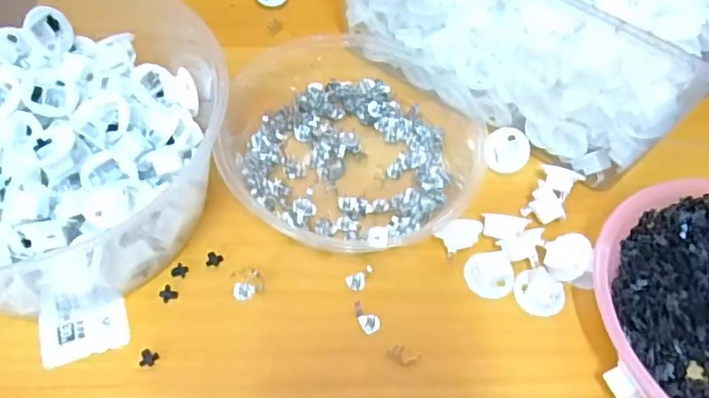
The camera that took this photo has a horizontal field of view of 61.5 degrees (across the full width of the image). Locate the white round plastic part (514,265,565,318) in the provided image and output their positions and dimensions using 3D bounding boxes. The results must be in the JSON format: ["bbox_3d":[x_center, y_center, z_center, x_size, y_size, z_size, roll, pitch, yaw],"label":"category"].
[{"bbox_3d":[0.121,0.061,0.392,0.033,0.007,0.028,41,63,21],"label":"white round plastic part"}]

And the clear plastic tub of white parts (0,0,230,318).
[{"bbox_3d":[-0.202,-0.038,0.380,0.205,0.105,0.220,2,57,-3],"label":"clear plastic tub of white parts"}]

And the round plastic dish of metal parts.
[{"bbox_3d":[-0.003,-0.054,0.443,0.182,0.039,0.191,2,57,-3],"label":"round plastic dish of metal parts"}]

